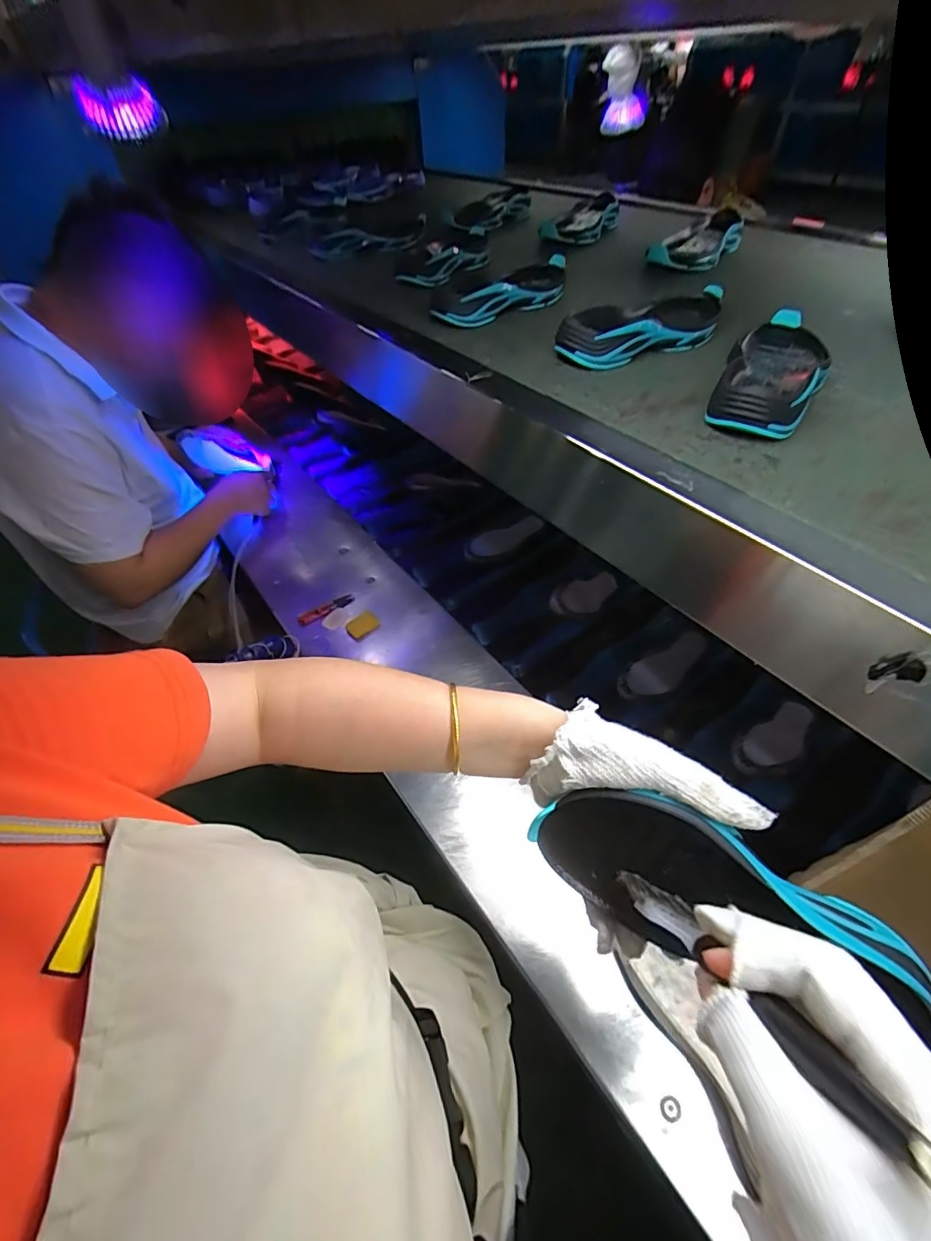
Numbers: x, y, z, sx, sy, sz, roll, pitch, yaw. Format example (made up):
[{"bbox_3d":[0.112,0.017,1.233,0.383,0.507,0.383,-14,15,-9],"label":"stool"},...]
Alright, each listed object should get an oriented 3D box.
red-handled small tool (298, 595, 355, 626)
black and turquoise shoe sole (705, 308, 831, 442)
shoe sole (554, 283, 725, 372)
[{"bbox_3d":[-0.248,-0.020,0.881,0.102,0.009,0.026,-27,54,-19],"label":"red-handled small tool"},{"bbox_3d":[0.284,-0.232,0.454,0.081,0.035,0.213,26,54,24],"label":"black and turquoise shoe sole"},{"bbox_3d":[0.199,-0.320,0.535,0.215,0.036,0.085,-28,52,-21],"label":"shoe sole"}]

